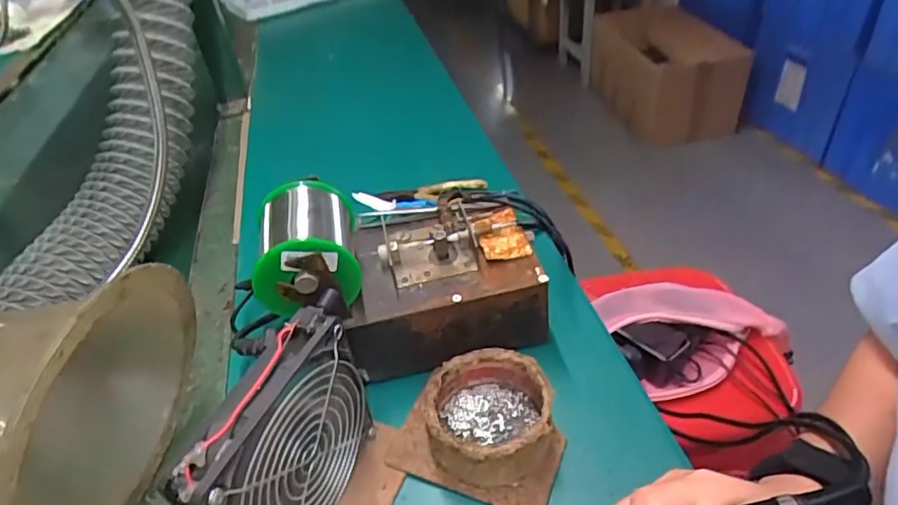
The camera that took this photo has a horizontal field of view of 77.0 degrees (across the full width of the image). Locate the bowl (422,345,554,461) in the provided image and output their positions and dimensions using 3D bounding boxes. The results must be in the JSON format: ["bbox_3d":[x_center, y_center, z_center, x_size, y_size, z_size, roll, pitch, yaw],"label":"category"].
[{"bbox_3d":[0.028,0.108,0.380,0.080,0.041,0.080,-5,40,4],"label":"bowl"}]

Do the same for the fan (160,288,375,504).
[{"bbox_3d":[-0.089,0.112,0.325,0.028,0.132,0.126,13,44,23],"label":"fan"}]

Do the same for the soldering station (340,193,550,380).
[{"bbox_3d":[-0.003,0.023,0.451,0.150,0.084,0.112,-9,40,-2],"label":"soldering station"}]

